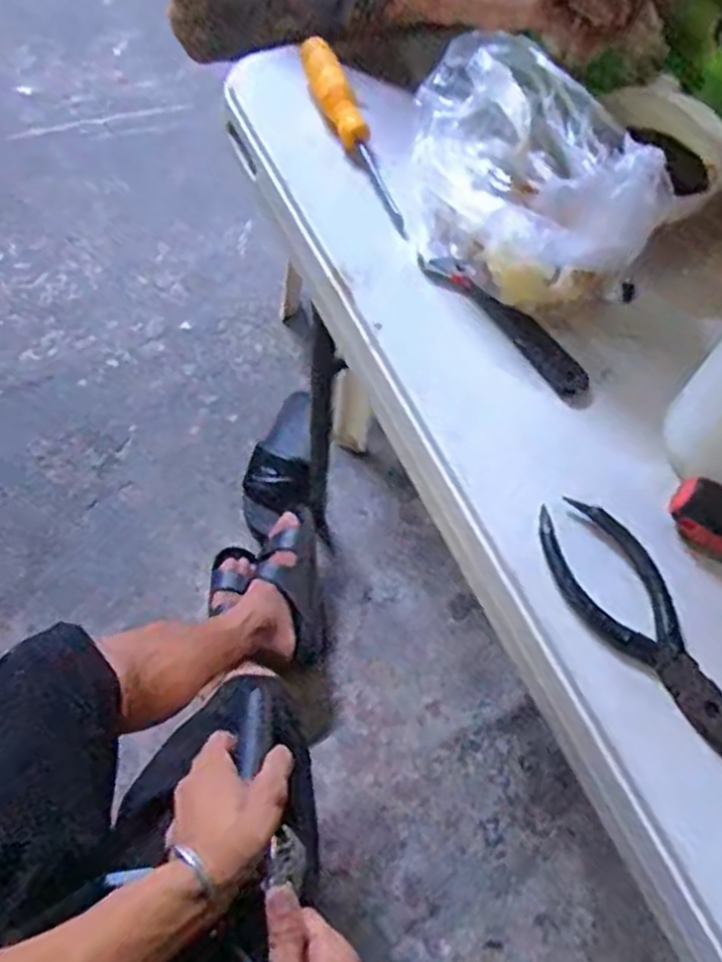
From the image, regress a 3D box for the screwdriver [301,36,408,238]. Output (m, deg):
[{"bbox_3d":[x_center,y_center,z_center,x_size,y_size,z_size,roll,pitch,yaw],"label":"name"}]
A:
[{"bbox_3d":[-0.001,-0.237,0.533,0.023,0.020,0.157,-24,81,-11],"label":"screwdriver"}]

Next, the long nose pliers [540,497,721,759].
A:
[{"bbox_3d":[0.153,0.081,0.395,0.050,0.012,0.167,-27,67,-16],"label":"long nose pliers"}]

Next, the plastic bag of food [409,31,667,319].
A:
[{"bbox_3d":[0.104,-0.201,0.482,0.133,0.104,0.170,0,63,-3],"label":"plastic bag of food"}]

